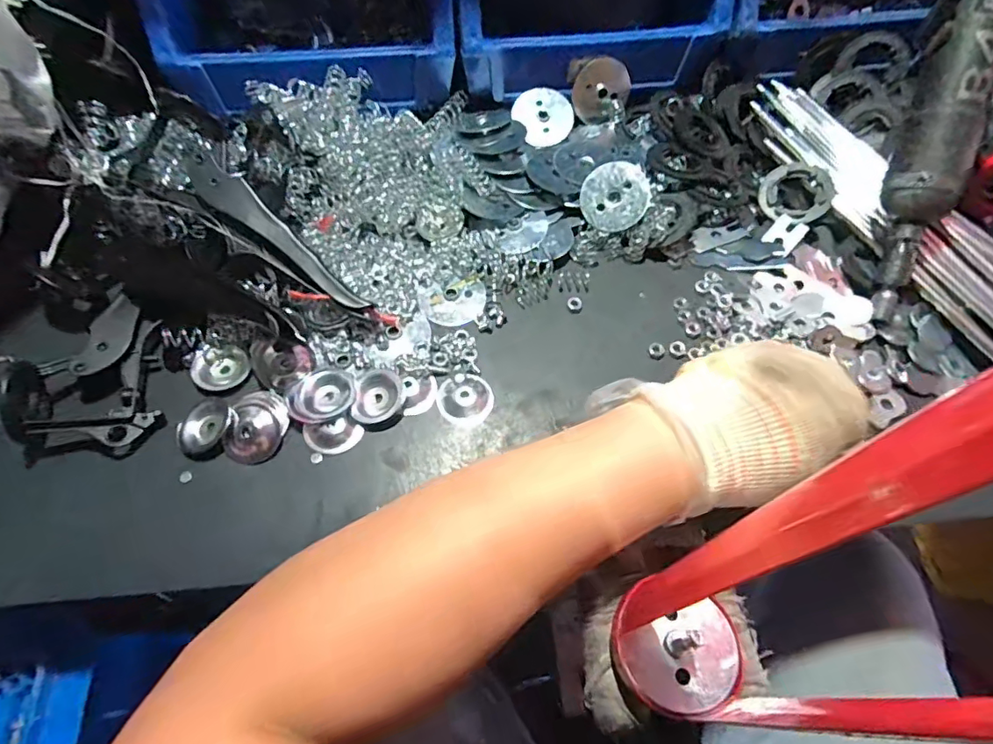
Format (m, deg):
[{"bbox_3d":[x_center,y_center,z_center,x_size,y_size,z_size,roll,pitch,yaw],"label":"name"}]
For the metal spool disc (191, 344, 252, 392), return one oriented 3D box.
[{"bbox_3d":[-0.169,-0.001,0.326,0.031,0.009,0.029,1,62,-2],"label":"metal spool disc"}]

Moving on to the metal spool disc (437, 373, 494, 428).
[{"bbox_3d":[-0.018,0.016,0.319,0.033,0.004,0.034,1,62,-2],"label":"metal spool disc"}]

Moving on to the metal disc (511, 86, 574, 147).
[{"bbox_3d":[0.037,-0.197,0.409,0.043,0.004,0.043,-2,101,-9],"label":"metal disc"}]

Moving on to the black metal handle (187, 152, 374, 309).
[{"bbox_3d":[-0.130,-0.080,0.316,0.127,0.008,0.021,42,67,-5],"label":"black metal handle"}]

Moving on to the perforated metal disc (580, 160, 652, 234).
[{"bbox_3d":[0.083,-0.122,0.370,0.046,0.004,0.046,1,93,13],"label":"perforated metal disc"}]

